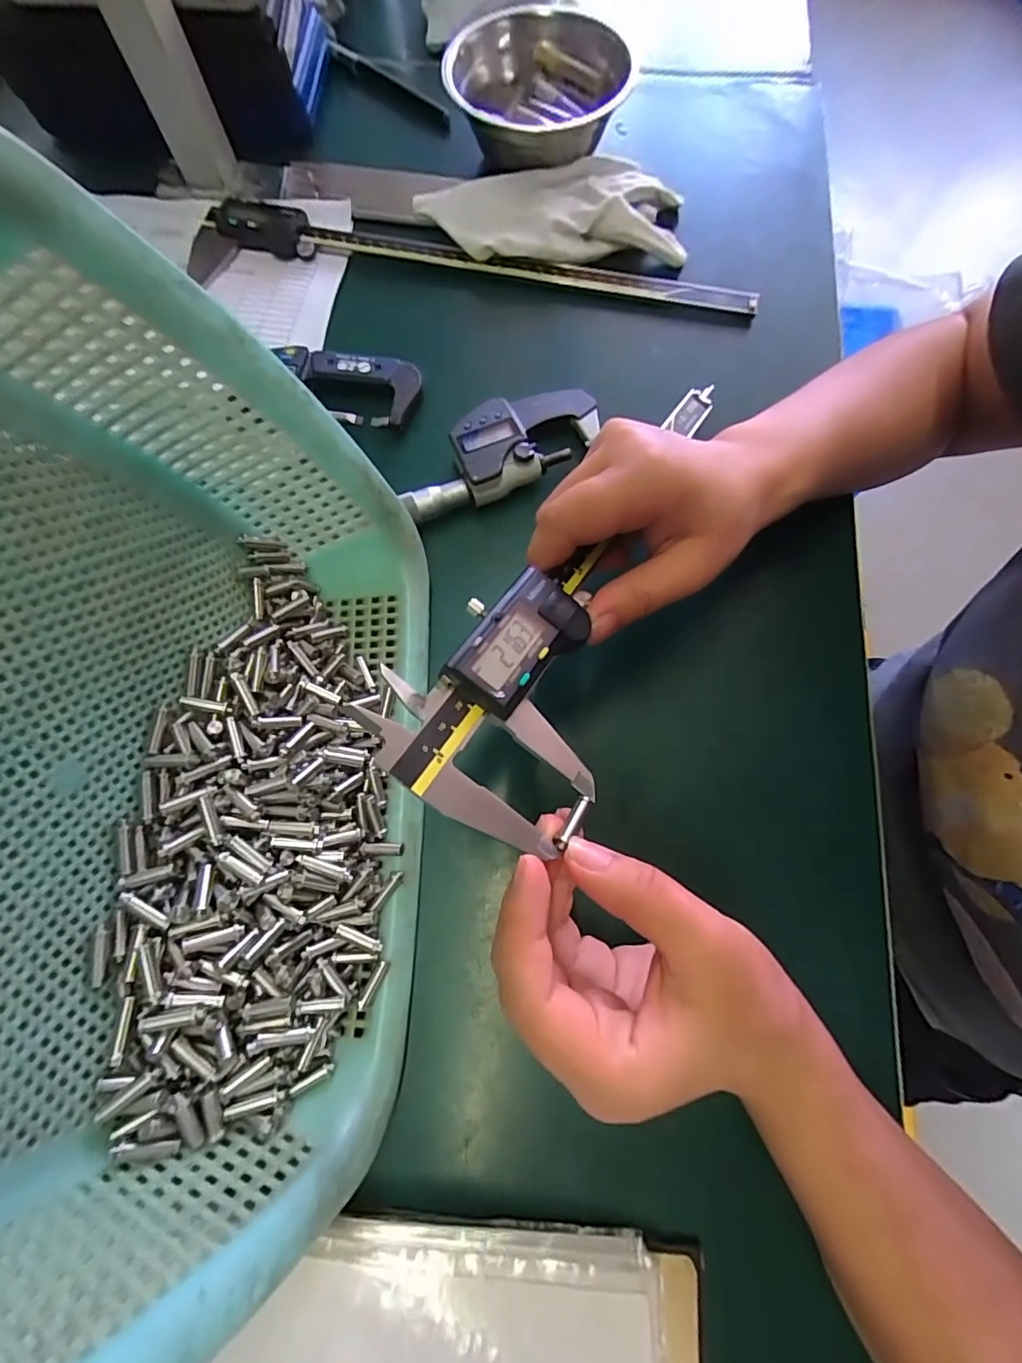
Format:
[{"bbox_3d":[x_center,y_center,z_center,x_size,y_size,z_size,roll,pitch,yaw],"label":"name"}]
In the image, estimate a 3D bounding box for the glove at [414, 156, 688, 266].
[{"bbox_3d":[0.028,-0.327,0.363,0.174,0.022,0.083,-3,72,0],"label":"glove"}]

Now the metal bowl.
[{"bbox_3d":[0.022,-0.419,0.374,0.115,0.045,0.121,0,72,1],"label":"metal bowl"}]

